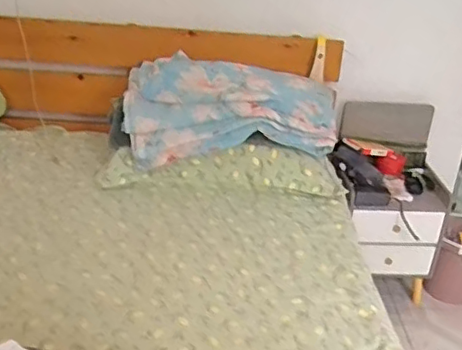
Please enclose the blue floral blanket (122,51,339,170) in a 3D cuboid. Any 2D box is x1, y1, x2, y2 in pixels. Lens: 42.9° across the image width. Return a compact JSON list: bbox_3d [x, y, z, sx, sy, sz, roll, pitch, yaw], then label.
[{"bbox_3d":[0.000,-0.195,1.833,0.618,0.223,0.326,5,26,0],"label":"blue floral blanket"}]

